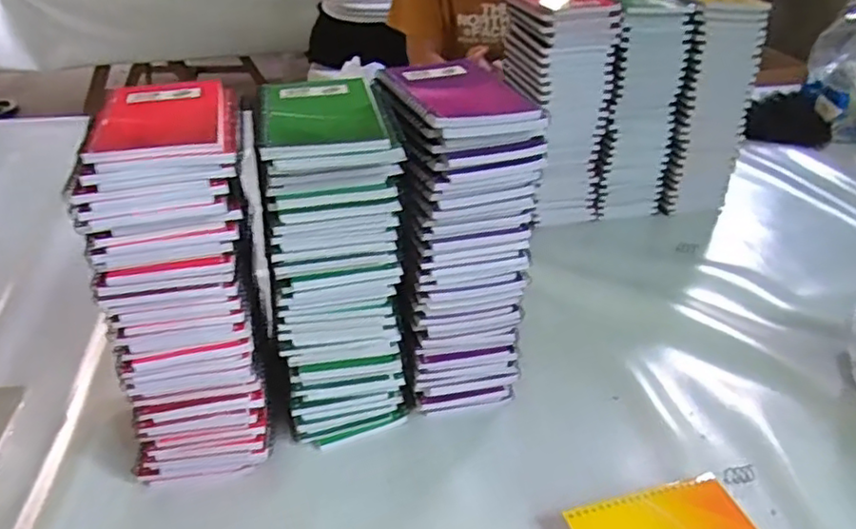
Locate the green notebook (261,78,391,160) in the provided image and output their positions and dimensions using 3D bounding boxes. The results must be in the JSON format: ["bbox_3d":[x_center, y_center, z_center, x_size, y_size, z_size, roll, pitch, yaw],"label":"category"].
[{"bbox_3d":[-0.075,-0.104,0.453,0.081,0.013,0.119,-6,32,-10],"label":"green notebook"}]

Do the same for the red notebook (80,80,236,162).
[{"bbox_3d":[-0.177,-0.100,0.443,0.087,0.012,0.123,-7,32,-13],"label":"red notebook"}]

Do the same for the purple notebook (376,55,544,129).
[{"bbox_3d":[0.021,-0.132,0.494,0.088,0.015,0.129,-12,34,-19],"label":"purple notebook"}]

